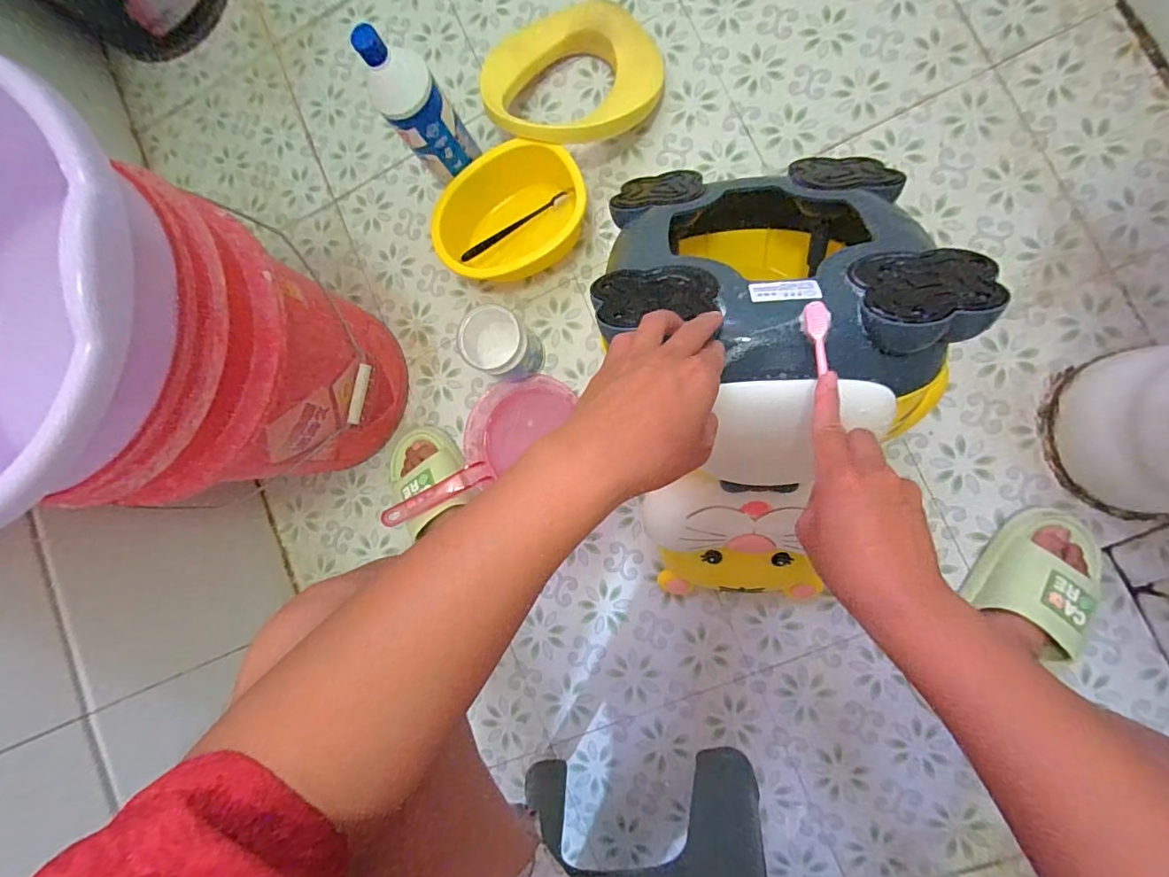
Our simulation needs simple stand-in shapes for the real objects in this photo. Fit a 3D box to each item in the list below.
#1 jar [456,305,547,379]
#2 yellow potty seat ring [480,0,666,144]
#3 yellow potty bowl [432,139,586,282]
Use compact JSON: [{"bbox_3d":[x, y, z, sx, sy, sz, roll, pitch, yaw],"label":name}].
[{"bbox_3d":[-0.105,-0.120,0.669,0.088,0.117,0.078,25,92,10],"label":"jar"},{"bbox_3d":[-0.021,-0.498,0.679,0.236,0.089,0.180,-25,84,7],"label":"yellow potty seat ring"},{"bbox_3d":[-0.099,-0.298,0.684,0.209,0.097,0.141,-17,85,8],"label":"yellow potty bowl"}]

